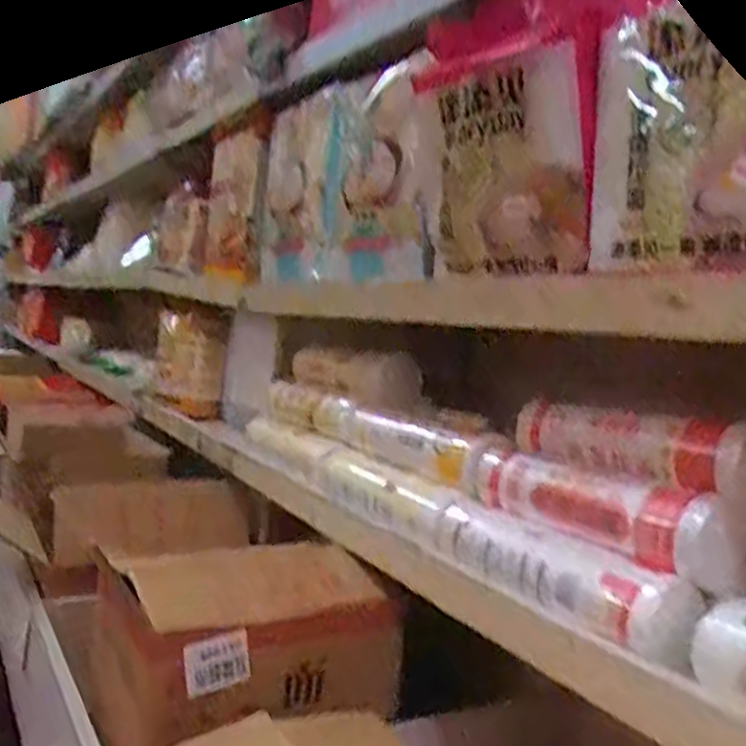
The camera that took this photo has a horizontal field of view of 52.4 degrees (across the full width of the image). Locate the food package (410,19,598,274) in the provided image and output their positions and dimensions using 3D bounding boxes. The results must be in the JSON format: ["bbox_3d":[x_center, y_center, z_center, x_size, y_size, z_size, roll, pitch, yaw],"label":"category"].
[{"bbox_3d":[0.097,-0.171,0.621,0.029,0.174,0.189,-8,10,-41],"label":"food package"}]

